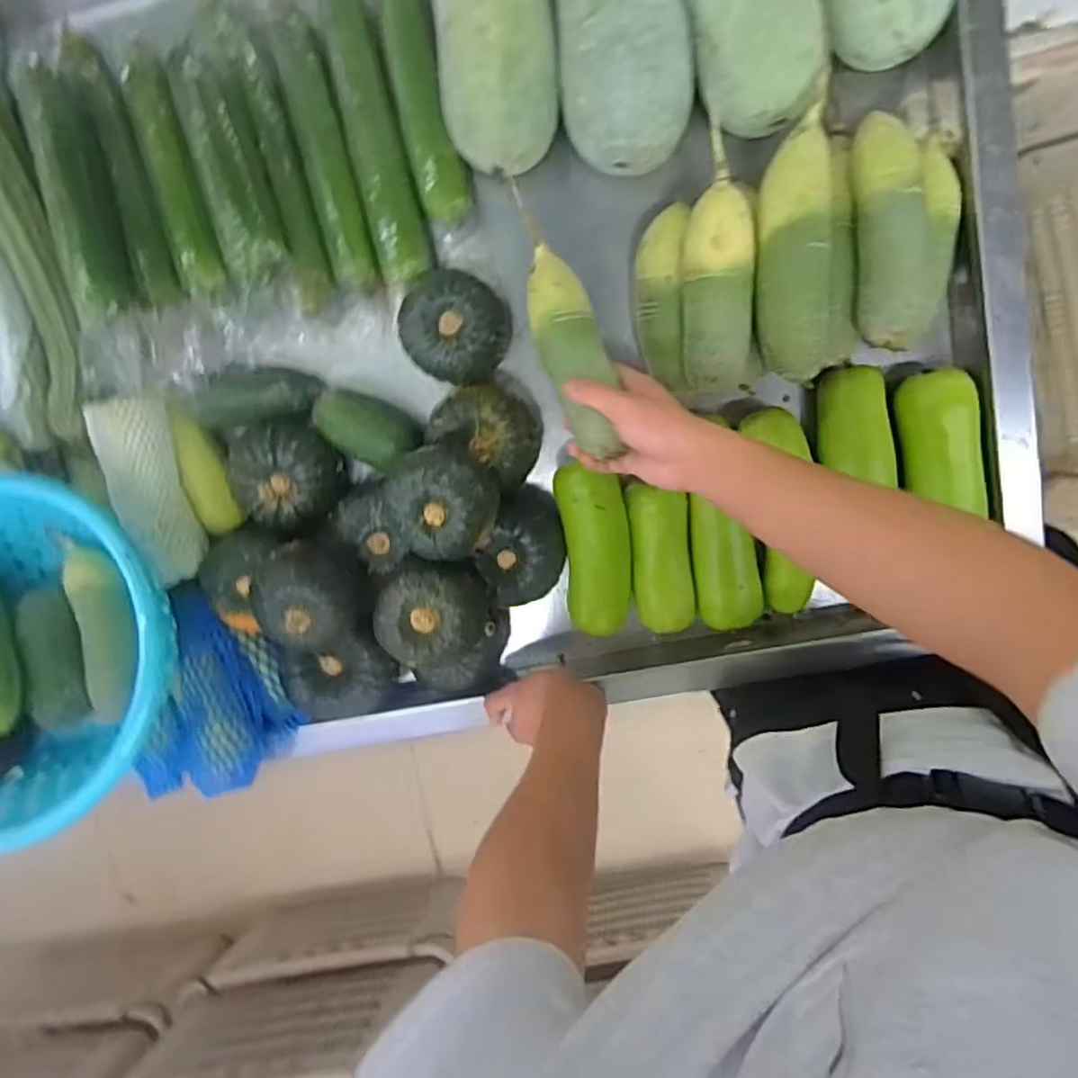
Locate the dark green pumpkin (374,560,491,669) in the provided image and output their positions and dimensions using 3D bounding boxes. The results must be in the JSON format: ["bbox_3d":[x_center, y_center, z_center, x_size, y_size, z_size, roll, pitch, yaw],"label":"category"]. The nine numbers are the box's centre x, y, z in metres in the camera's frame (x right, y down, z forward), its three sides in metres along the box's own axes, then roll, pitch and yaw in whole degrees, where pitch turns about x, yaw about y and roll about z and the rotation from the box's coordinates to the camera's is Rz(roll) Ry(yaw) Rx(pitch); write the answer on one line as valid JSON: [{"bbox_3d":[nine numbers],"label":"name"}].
[{"bbox_3d":[-0.101,0.068,0.638,0.096,0.061,0.095,0,95,5],"label":"dark green pumpkin"}]

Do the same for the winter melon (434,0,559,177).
[{"bbox_3d":[-0.040,-0.444,0.574,0.099,0.089,0.229,-4,95,5],"label":"winter melon"}]

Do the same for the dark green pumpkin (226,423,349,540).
[{"bbox_3d":[-0.261,-0.066,0.684,0.108,0.077,0.124,-19,93,6],"label":"dark green pumpkin"}]

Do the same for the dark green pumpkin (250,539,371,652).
[{"bbox_3d":[-0.217,0.053,0.636,0.093,0.077,0.101,0,95,5],"label":"dark green pumpkin"}]

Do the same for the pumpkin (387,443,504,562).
[{"bbox_3d":[-0.085,-0.035,0.622,0.091,0.085,0.099,0,95,5],"label":"pumpkin"}]

